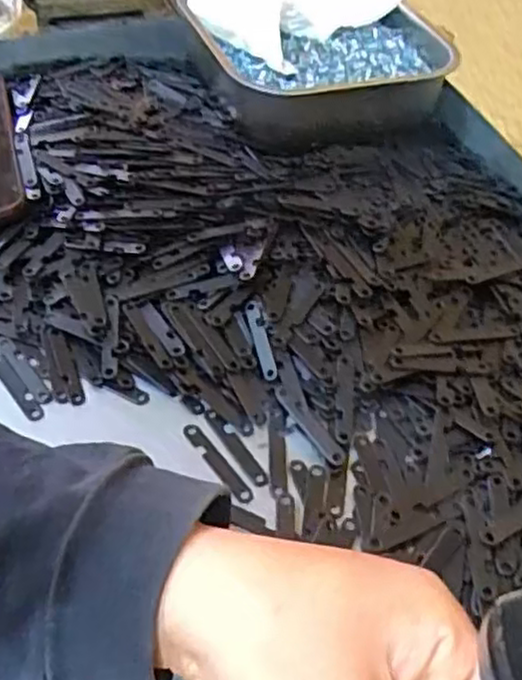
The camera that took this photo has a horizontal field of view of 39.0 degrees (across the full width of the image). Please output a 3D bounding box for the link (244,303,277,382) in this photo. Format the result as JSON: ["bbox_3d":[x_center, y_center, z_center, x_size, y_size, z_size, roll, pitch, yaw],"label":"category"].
[{"bbox_3d":[-0.001,-0.001,0.402,0.009,0.008,0.049,-7,47,-12],"label":"link"}]

